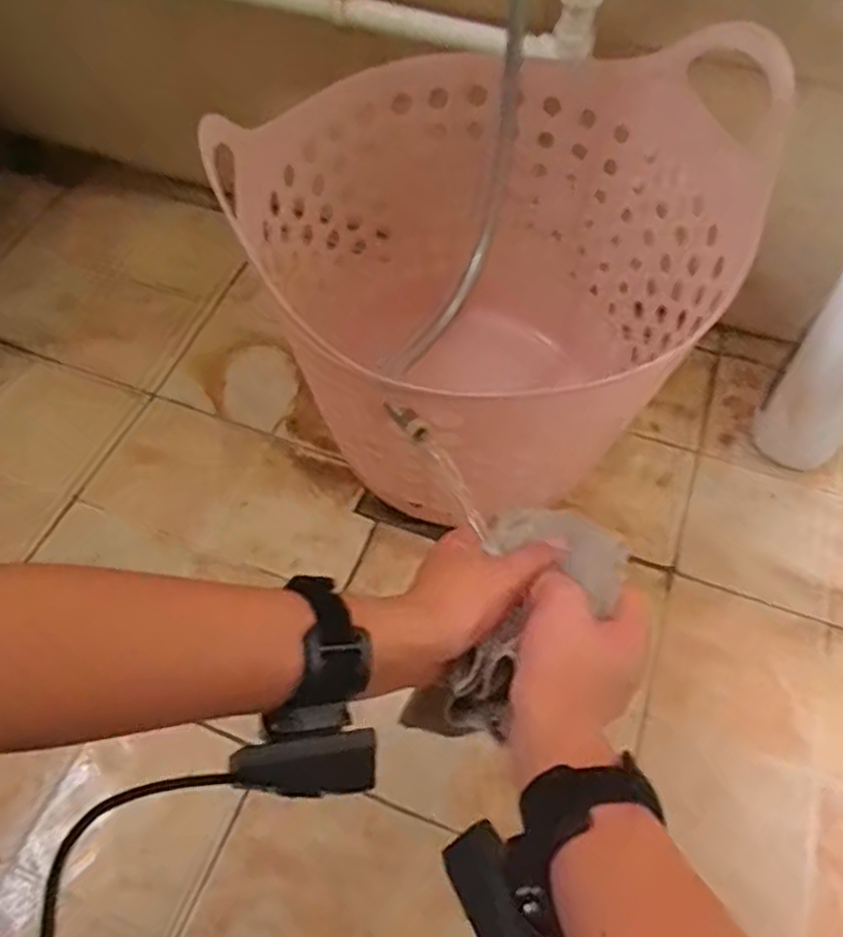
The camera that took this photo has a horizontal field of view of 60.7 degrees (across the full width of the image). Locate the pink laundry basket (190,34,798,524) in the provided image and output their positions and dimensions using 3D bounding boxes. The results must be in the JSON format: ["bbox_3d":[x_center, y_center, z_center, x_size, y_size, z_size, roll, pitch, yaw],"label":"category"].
[{"bbox_3d":[0.053,-0.163,0.685,0.353,0.338,0.365,0,58,0],"label":"pink laundry basket"}]

